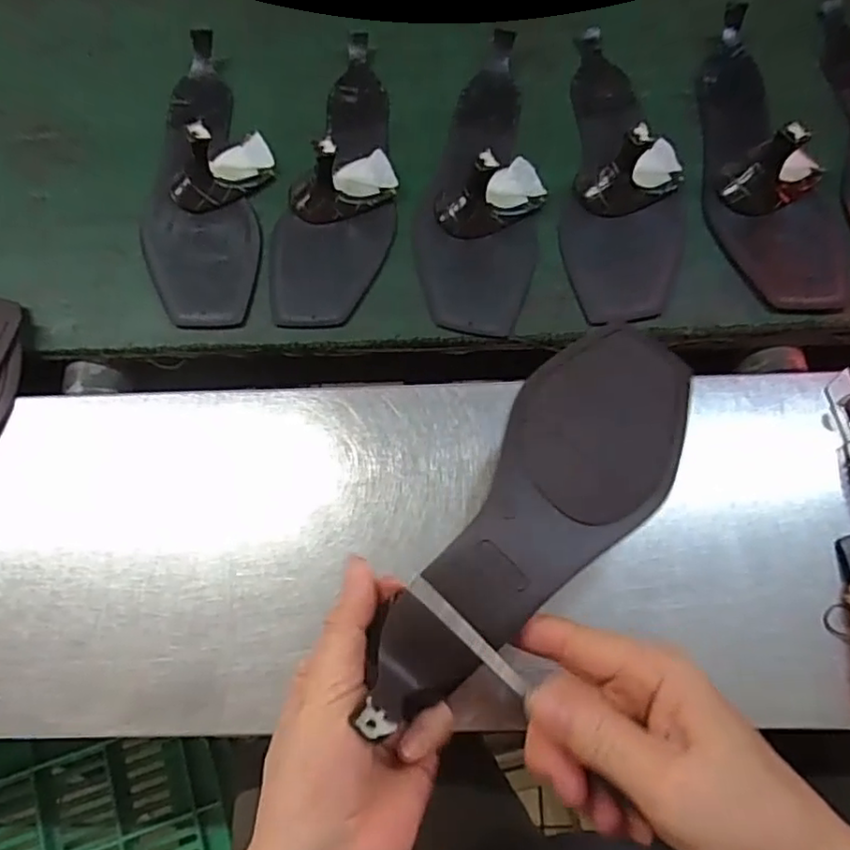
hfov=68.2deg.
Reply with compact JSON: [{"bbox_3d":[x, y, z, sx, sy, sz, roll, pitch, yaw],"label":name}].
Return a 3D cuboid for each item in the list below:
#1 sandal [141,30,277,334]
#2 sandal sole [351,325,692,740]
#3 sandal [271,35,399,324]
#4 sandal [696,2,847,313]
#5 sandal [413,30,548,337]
[{"bbox_3d":[-0.158,-0.189,0.445,0.085,0.044,0.236,1,72,3],"label":"sandal"},{"bbox_3d":[0.052,0.039,0.290,0.076,0.033,0.221,37,75,13],"label":"sandal sole"},{"bbox_3d":[-0.060,-0.193,0.444,0.089,0.047,0.256,9,73,5],"label":"sandal"},{"bbox_3d":[0.235,-0.197,0.430,0.087,0.043,0.248,-3,72,2],"label":"sandal"},{"bbox_3d":[0.042,-0.179,0.436,0.086,0.043,0.248,8,73,5],"label":"sandal"}]

